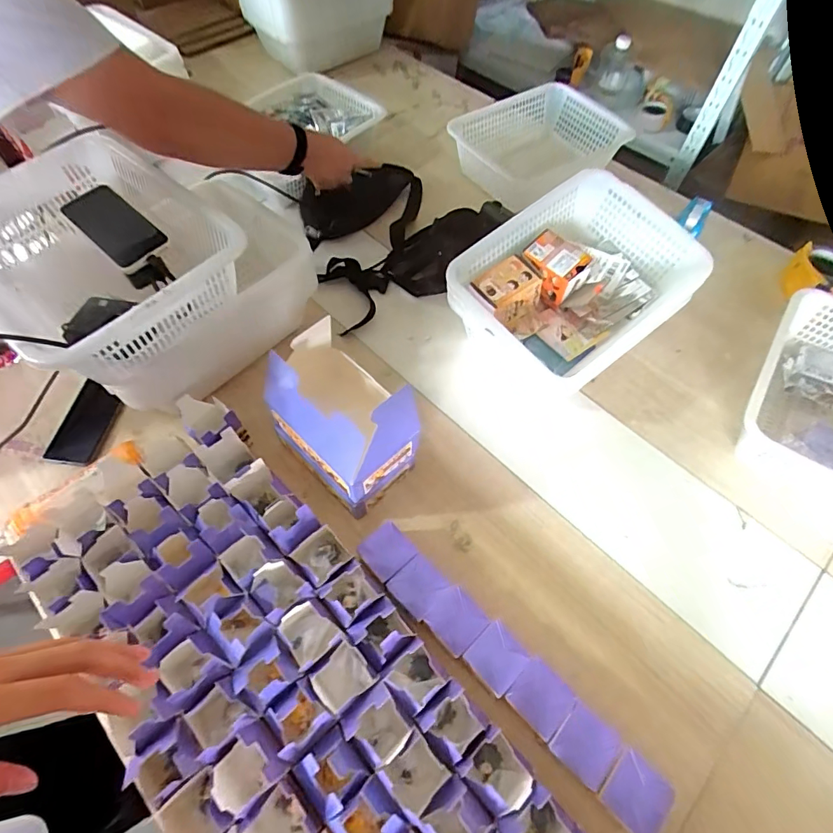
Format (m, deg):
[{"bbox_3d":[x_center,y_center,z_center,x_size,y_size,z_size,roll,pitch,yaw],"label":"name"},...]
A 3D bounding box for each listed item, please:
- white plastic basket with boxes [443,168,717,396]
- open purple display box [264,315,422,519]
[{"bbox_3d":[0.258,-0.214,0.741,0.351,0.129,0.266,-35,66,-18],"label":"white plastic basket with boxes"},{"bbox_3d":[-0.104,0.006,0.642,0.190,0.197,0.126,41,66,19],"label":"open purple display box"}]

